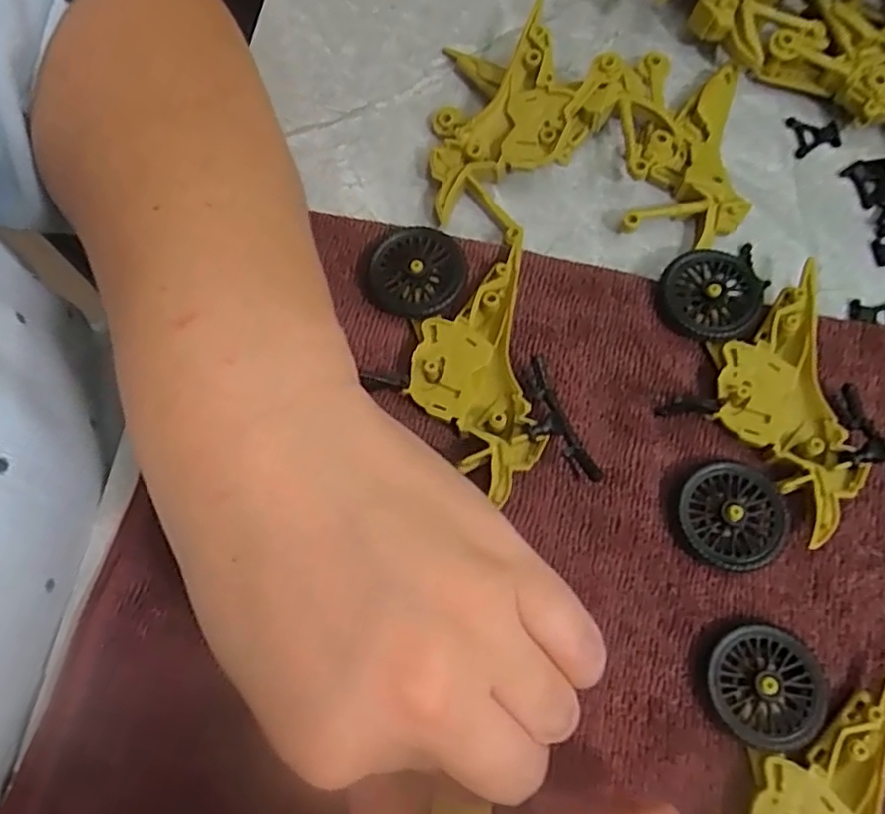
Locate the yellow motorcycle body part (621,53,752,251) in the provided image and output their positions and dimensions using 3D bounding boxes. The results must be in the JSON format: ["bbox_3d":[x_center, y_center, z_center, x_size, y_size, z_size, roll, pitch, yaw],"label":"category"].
[{"bbox_3d":[0.105,-0.110,0.277,0.048,0.013,0.090,11,72,2],"label":"yellow motorcycle body part"}]

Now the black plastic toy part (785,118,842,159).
[{"bbox_3d":[0.165,-0.121,0.289,0.021,0.004,0.019,-11,73,-5],"label":"black plastic toy part"}]

